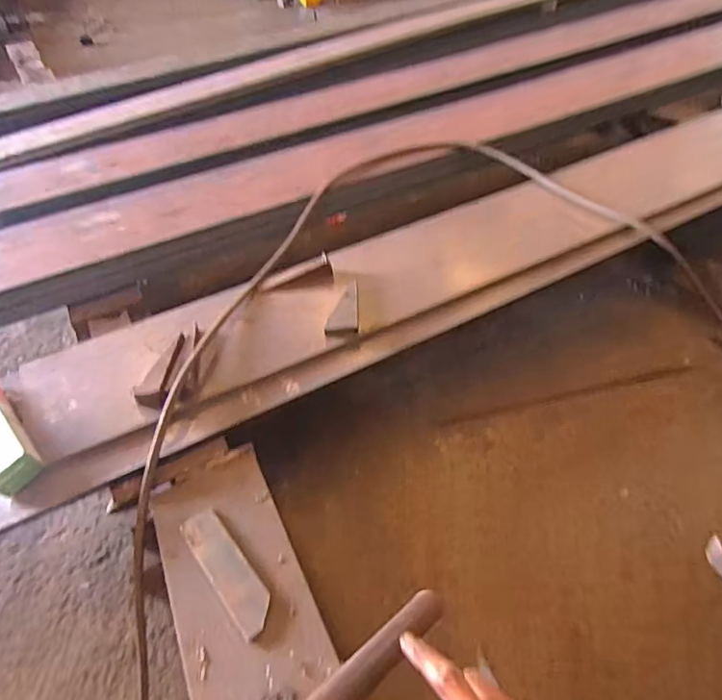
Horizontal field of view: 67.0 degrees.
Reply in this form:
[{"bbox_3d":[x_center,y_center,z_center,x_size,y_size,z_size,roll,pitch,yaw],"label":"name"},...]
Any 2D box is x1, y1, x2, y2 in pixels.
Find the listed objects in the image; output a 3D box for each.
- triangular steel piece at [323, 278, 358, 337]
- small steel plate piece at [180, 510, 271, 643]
[{"bbox_3d":[-0.042,-0.104,1.259,0.070,0.021,0.187,-4,41,4],"label":"triangular steel piece"},{"bbox_3d":[-0.212,0.345,0.859,0.065,0.006,0.224,-26,49,-30],"label":"small steel plate piece"}]

